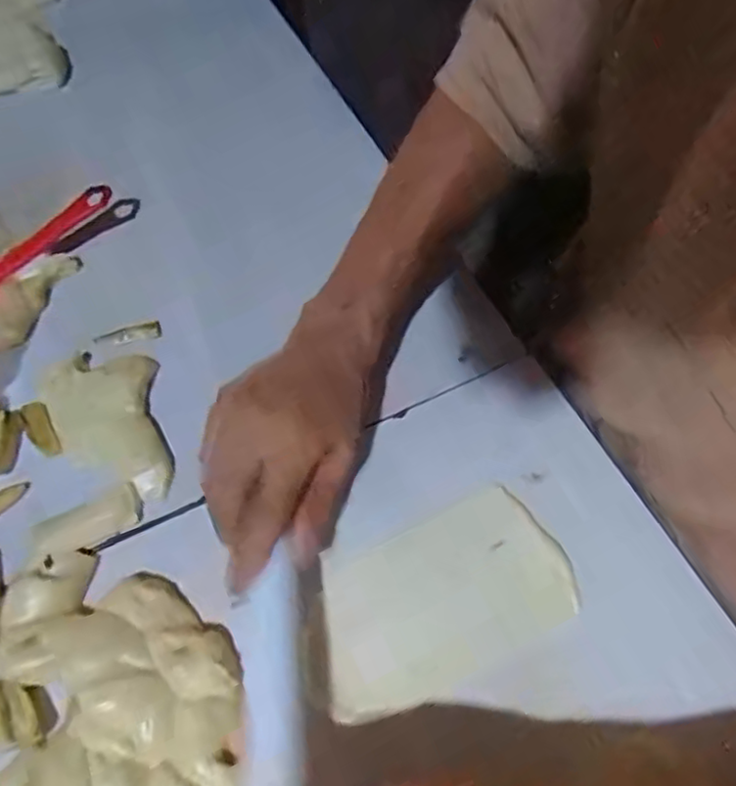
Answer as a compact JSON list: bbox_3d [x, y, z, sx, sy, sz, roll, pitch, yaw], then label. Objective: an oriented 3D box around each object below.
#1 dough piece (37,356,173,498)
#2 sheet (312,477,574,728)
[{"bbox_3d":[-0.169,0.016,0.412,0.071,0.016,0.117,-15,61,-9],"label":"dough piece"},{"bbox_3d":[0.040,0.117,0.365,0.148,0.009,0.085,-24,67,-10],"label":"sheet"}]

